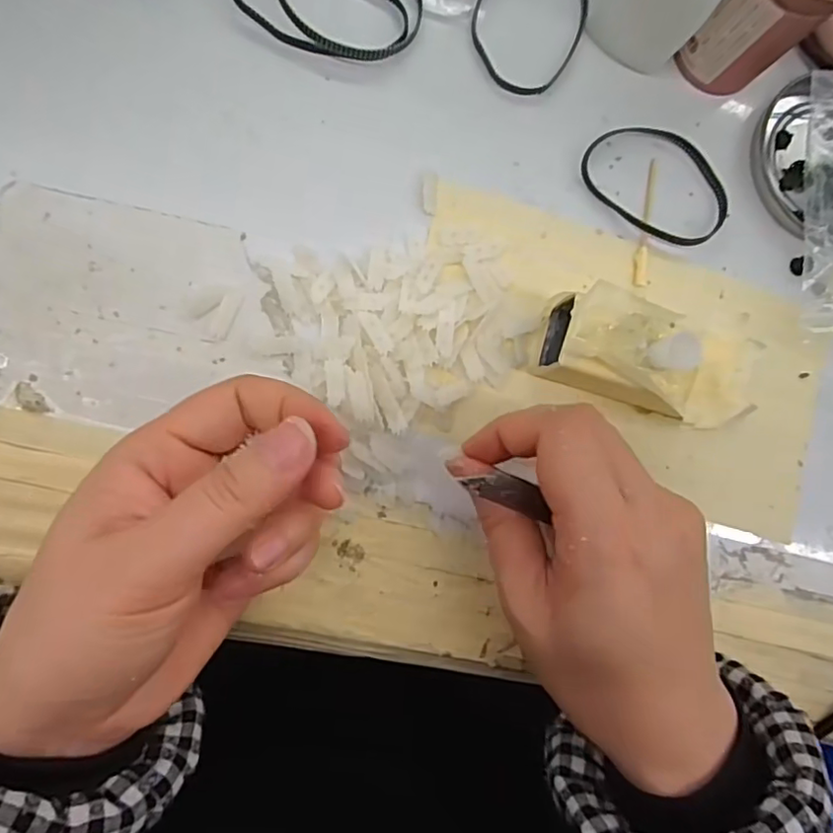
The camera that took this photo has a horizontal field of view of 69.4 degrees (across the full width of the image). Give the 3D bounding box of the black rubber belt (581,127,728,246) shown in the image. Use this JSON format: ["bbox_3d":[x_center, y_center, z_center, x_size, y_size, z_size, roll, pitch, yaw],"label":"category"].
[{"bbox_3d":[0.111,-0.107,0.272,0.072,0.007,0.049,33,85,-8],"label":"black rubber belt"}]

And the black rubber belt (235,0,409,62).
[{"bbox_3d":[-0.040,-0.168,0.246,0.074,0.005,0.035,10,88,-9],"label":"black rubber belt"}]

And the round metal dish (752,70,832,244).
[{"bbox_3d":[0.196,-0.120,0.277,0.070,0.020,0.074,0,90,-9],"label":"round metal dish"}]

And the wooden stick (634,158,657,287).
[{"bbox_3d":[0.104,-0.088,0.271,0.006,0.004,0.059,9,88,-9],"label":"wooden stick"}]

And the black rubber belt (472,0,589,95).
[{"bbox_3d":[0.050,-0.175,0.262,0.048,0.004,0.067,27,86,-8],"label":"black rubber belt"}]

